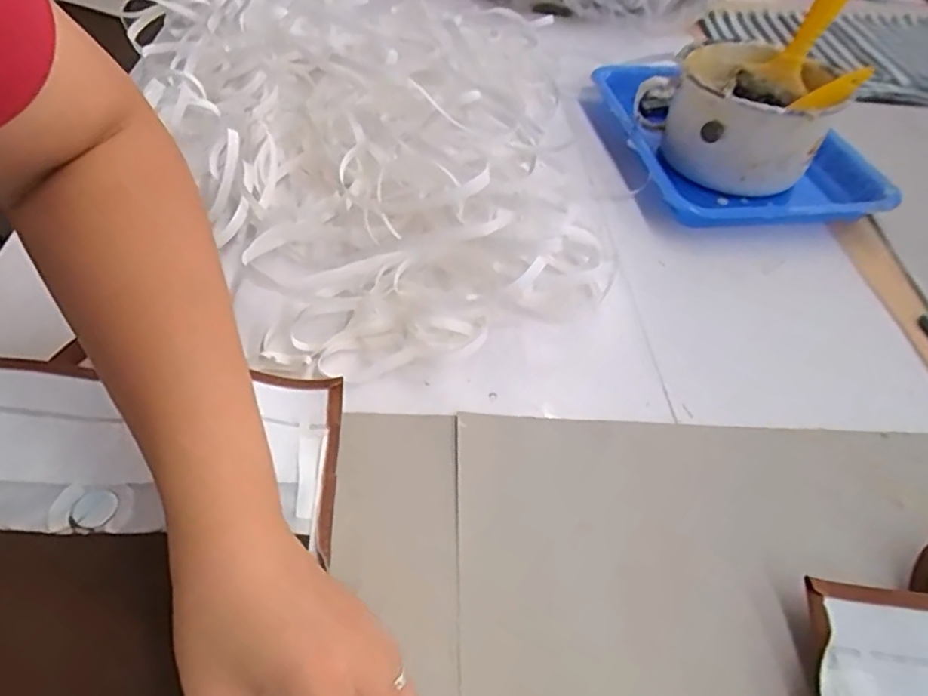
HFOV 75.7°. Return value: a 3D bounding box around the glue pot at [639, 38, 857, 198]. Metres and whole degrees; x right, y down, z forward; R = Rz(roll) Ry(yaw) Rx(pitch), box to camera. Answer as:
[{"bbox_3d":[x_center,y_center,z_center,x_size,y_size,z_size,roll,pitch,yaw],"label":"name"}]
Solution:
[{"bbox_3d":[0.238,-0.206,0.537,0.142,0.087,0.137,20,49,11],"label":"glue pot"}]

